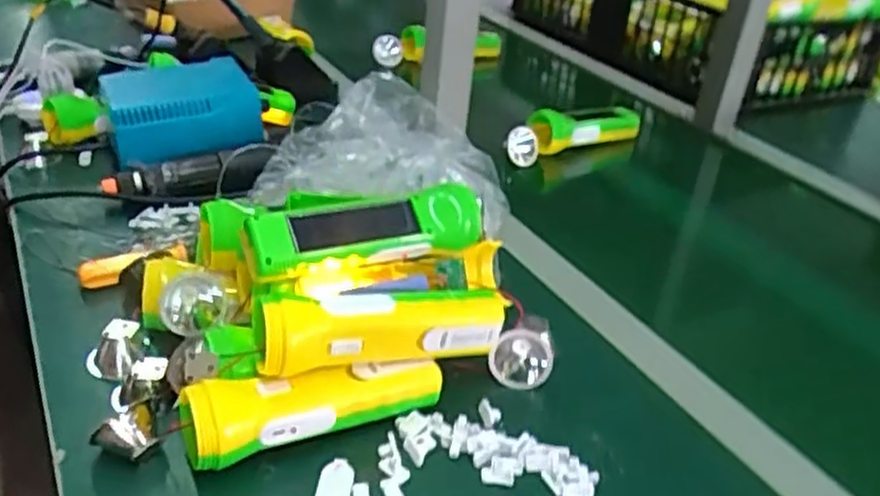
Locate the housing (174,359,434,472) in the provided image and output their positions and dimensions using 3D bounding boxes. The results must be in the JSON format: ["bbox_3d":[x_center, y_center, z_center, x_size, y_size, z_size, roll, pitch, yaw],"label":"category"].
[{"bbox_3d":[-0.076,0.096,0.472,0.163,0.043,0.048,-10,35,-26],"label":"housing"}]

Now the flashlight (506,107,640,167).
[{"bbox_3d":[0.162,-0.141,0.945,0.209,0.055,0.051,-14,37,-30],"label":"flashlight"}]

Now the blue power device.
[{"bbox_3d":[-0.258,-0.141,0.748,0.138,0.057,0.126,-11,35,-26],"label":"blue power device"}]

